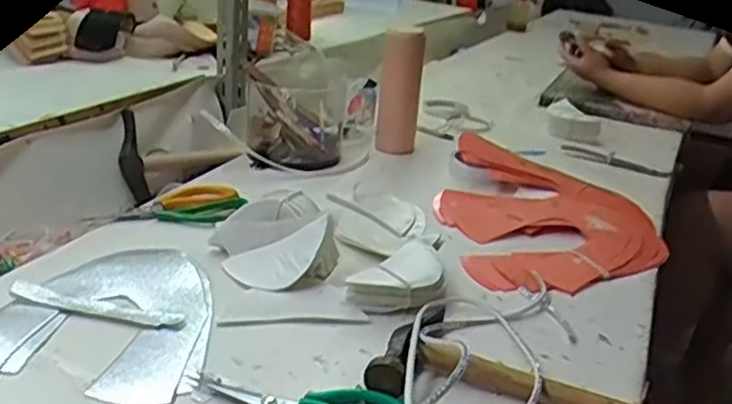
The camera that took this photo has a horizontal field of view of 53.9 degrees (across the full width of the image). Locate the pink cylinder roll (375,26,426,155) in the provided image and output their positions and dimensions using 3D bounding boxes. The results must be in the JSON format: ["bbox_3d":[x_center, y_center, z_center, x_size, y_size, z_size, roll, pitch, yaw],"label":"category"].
[{"bbox_3d":[0.053,-0.170,1.109,0.060,0.194,0.069,5,24,-1],"label":"pink cylinder roll"}]

